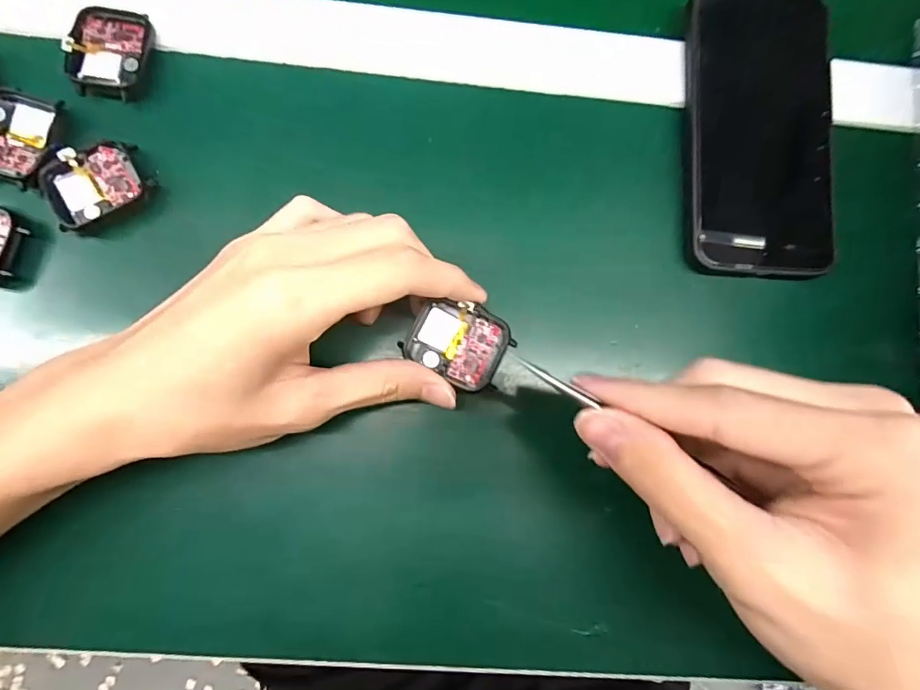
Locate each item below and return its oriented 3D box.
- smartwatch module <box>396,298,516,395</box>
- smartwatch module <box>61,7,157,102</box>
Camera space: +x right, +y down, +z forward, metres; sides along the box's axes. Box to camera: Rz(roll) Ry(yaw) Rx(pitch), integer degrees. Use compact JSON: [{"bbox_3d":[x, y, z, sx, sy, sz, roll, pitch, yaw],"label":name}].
[{"bbox_3d":[-0.001,-0.002,0.209,0.044,0.008,0.036,28,85,-1],"label":"smartwatch module"},{"bbox_3d":[-0.178,-0.150,0.234,0.037,0.008,0.046,6,82,-3],"label":"smartwatch module"}]

